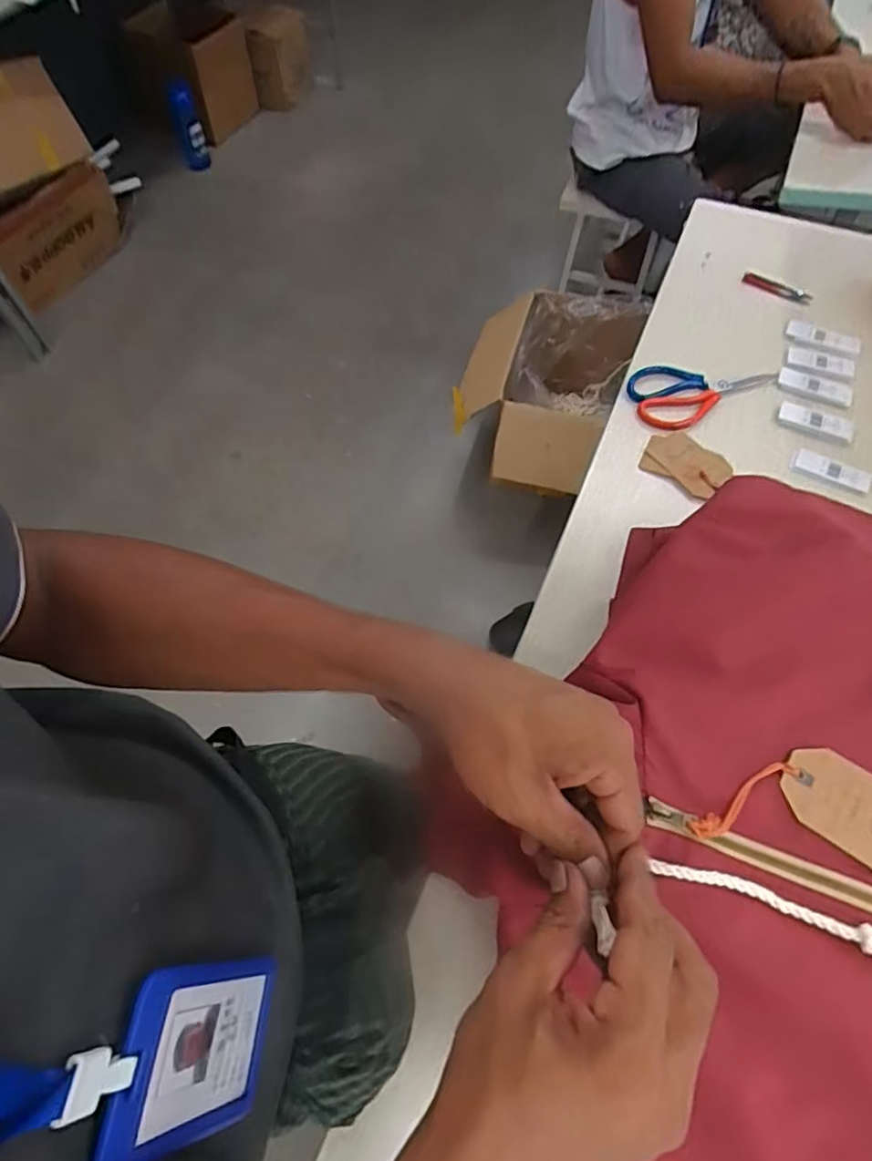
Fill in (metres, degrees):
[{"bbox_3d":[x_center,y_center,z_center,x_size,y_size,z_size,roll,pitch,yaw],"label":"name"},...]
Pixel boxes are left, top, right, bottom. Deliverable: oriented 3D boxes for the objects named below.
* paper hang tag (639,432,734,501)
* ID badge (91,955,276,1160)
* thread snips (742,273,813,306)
[{"bbox_3d":[0.295,-0.139,0.700,0.096,0.011,0.069,33,76,20],"label":"paper hang tag"},{"bbox_3d":[-0.108,0.217,0.272,0.004,0.114,0.069,-2,62,15],"label":"ID badge"},{"bbox_3d":[0.483,-0.414,0.840,0.096,0.007,0.027,36,68,18],"label":"thread snips"}]

